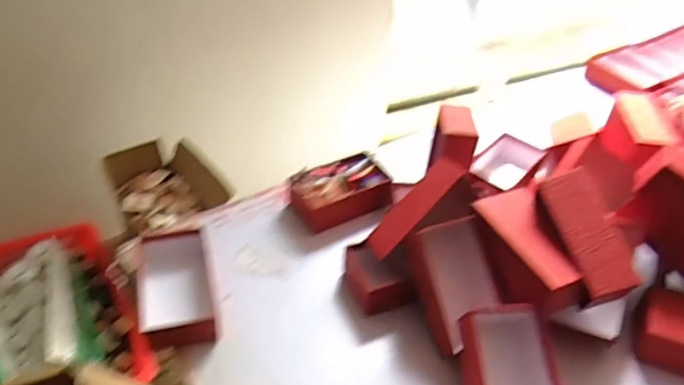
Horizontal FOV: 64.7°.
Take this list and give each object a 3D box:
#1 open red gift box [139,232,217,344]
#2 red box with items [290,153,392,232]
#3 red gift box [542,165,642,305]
[{"bbox_3d":[-0.221,0.124,0.713,0.094,0.048,0.180,-9,42,-15],"label":"open red gift box"},{"bbox_3d":[-0.004,-0.006,0.878,0.160,0.055,0.097,-16,44,-23],"label":"red box with items"},{"bbox_3d":[0.302,0.053,0.669,0.082,0.039,0.157,-11,71,-18],"label":"red gift box"}]

